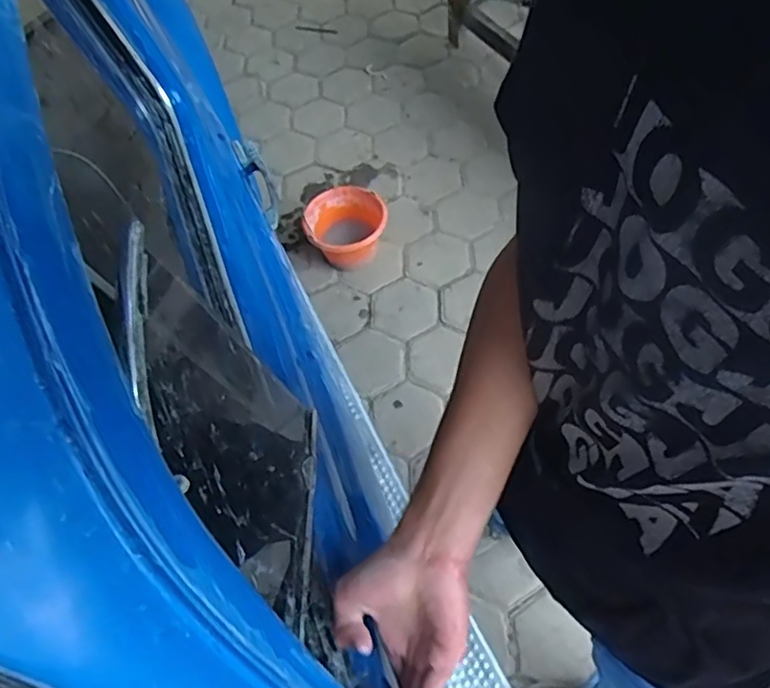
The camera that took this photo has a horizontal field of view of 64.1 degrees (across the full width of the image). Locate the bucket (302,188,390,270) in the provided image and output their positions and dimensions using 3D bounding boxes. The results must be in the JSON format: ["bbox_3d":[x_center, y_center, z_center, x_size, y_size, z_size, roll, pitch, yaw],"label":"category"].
[{"bbox_3d":[-0.114,-0.349,1.877,0.251,0.171,0.261,-3,59,5],"label":"bucket"}]

